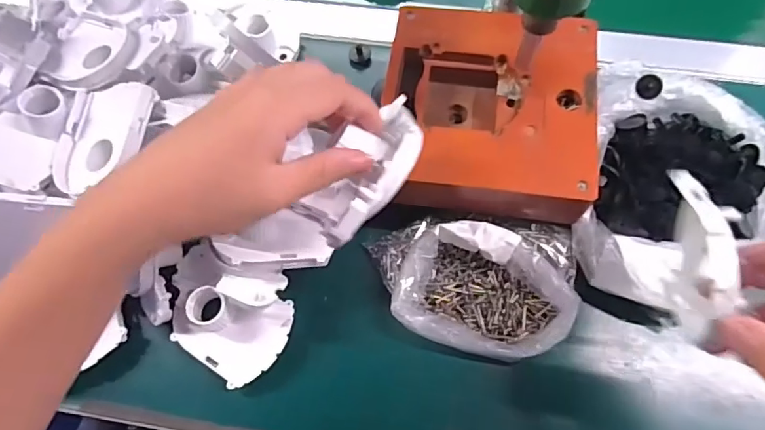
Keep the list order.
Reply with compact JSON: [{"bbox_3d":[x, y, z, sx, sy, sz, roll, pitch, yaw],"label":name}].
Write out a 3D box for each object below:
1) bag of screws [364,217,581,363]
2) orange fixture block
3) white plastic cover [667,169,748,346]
[{"bbox_3d":[0.064,0.044,0.372,0.142,0.040,0.098,7,68,6],"label":"bag of screws"},{"bbox_3d":[0.078,-0.073,0.400,0.153,0.065,0.155,4,67,4],"label":"orange fixture block"},{"bbox_3d":[0.147,0.010,0.242,0.019,0.028,0.094,12,57,8],"label":"white plastic cover"}]

